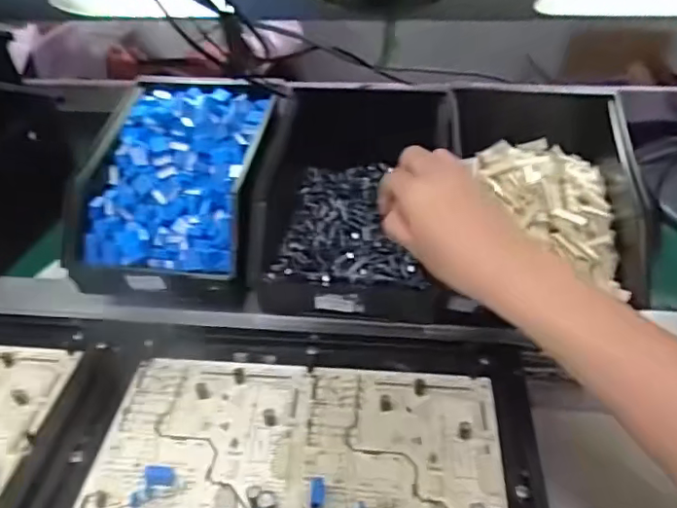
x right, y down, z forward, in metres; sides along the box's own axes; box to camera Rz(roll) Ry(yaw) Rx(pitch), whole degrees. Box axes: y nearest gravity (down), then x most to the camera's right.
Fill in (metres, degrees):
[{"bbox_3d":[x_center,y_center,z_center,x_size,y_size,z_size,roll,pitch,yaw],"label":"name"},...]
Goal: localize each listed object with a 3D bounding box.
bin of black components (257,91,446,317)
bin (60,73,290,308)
[{"bbox_3d":[0.020,-0.052,0.530,0.153,0.131,0.257,3,40,7],"label":"bin of black components"},{"bbox_3d":[-0.137,-0.067,0.524,0.170,0.103,0.224,4,40,9],"label":"bin"}]

